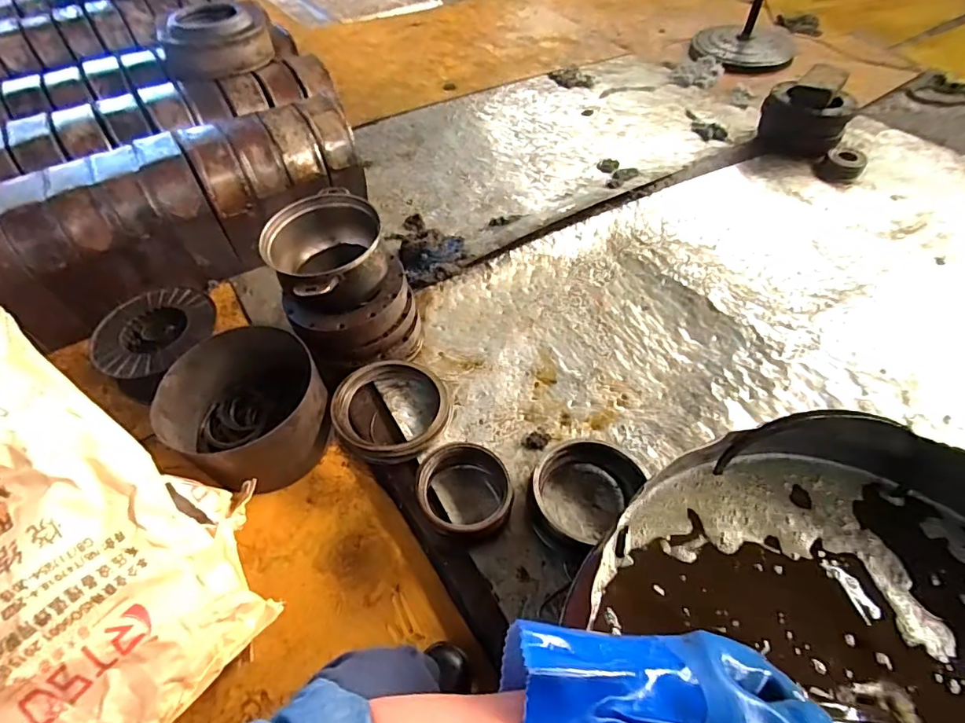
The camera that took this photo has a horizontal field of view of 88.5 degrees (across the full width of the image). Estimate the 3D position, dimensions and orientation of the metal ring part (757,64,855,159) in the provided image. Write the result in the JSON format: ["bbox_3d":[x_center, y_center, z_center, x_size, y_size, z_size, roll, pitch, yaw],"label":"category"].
[{"bbox_3d":[0.955,-0.739,1.456,0.230,0.172,0.234,24,56,18],"label":"metal ring part"}]

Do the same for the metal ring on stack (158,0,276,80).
[{"bbox_3d":[-0.693,-0.860,1.300,0.275,0.096,0.287,0,52,1],"label":"metal ring on stack"}]

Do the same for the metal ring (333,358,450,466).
[{"bbox_3d":[-0.168,0.091,0.909,0.203,0.058,0.199,0,52,1],"label":"metal ring"}]

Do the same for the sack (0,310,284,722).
[{"bbox_3d":[-0.567,0.223,0.602,0.371,0.137,0.562,-40,92,-24],"label":"sack"}]

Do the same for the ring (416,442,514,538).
[{"bbox_3d":[-0.029,0.214,0.811,0.159,0.076,0.160,0,52,1],"label":"ring"}]

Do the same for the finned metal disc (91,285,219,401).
[{"bbox_3d":[-0.647,-0.041,1.001,0.215,0.084,0.224,0,52,1],"label":"finned metal disc"}]

